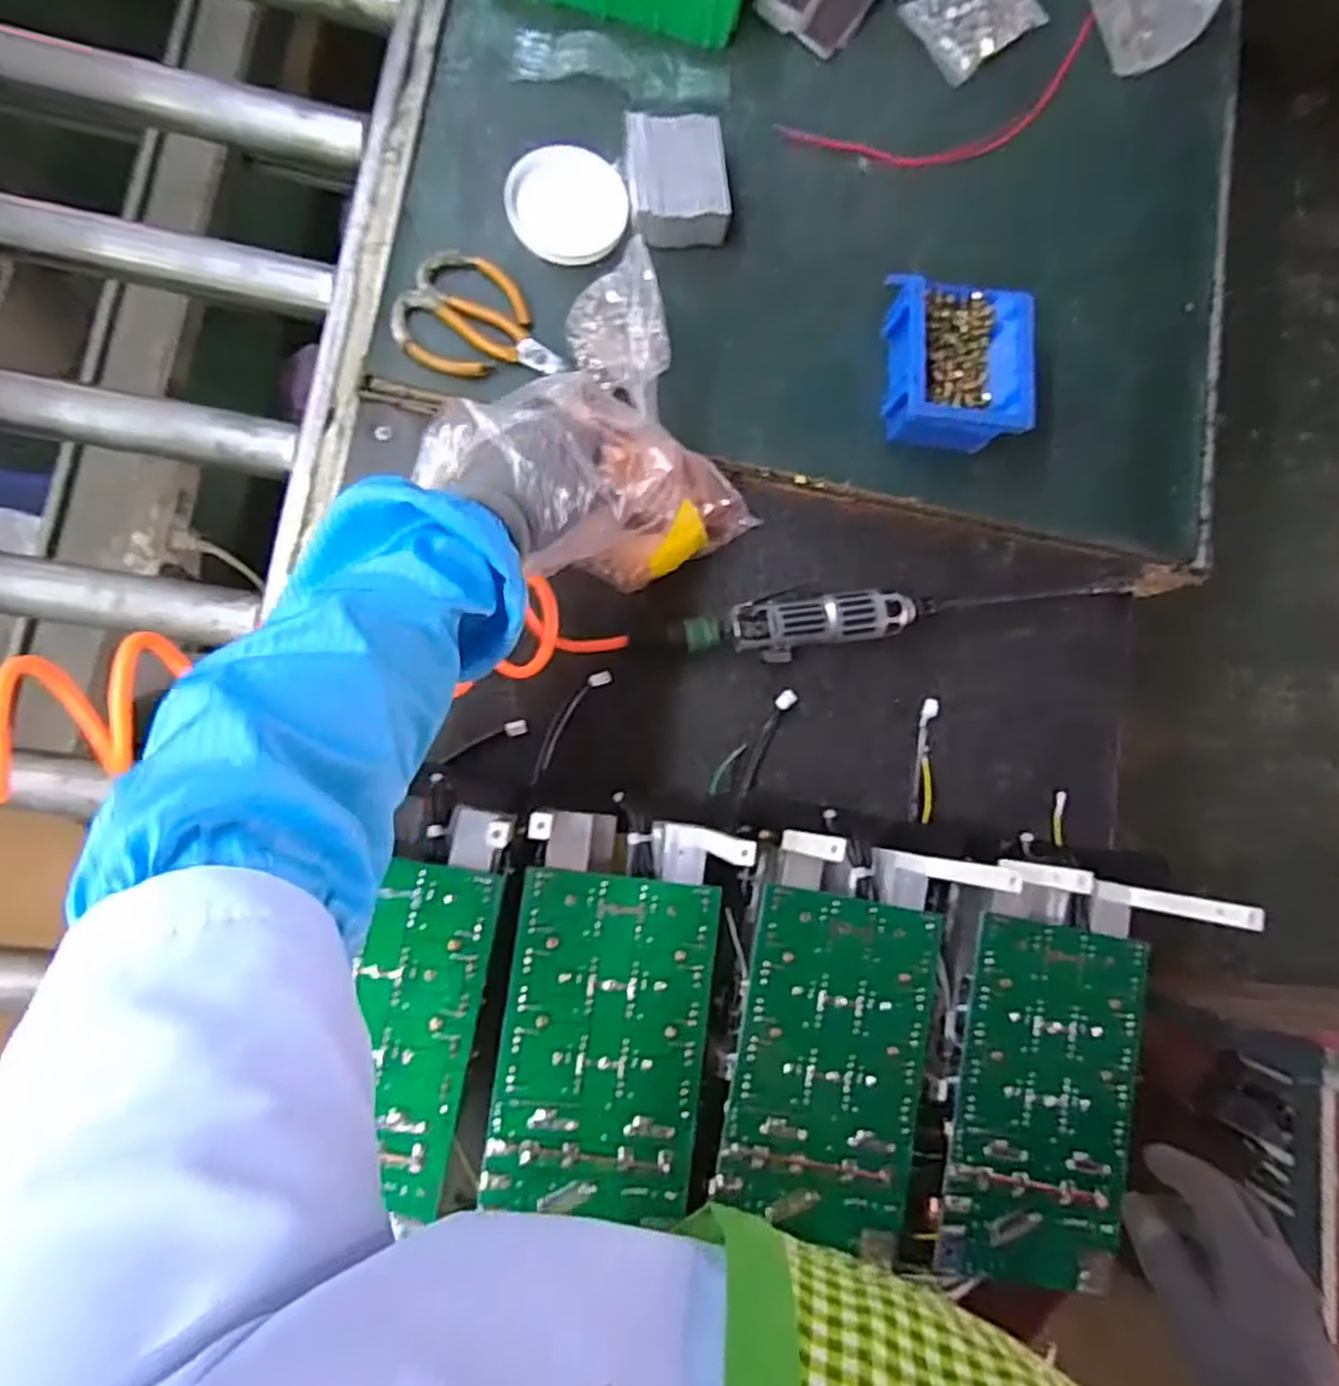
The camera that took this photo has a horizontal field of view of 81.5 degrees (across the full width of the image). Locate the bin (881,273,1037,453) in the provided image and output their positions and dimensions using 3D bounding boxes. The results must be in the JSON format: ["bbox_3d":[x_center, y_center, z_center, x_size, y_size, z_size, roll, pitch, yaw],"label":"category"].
[{"bbox_3d":[0.241,-0.285,0.667,0.119,0.068,0.144,3,84,-7],"label":"bin"}]

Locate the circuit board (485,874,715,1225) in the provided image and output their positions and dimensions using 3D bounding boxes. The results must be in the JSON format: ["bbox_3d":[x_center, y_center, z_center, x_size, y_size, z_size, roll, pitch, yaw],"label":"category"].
[{"bbox_3d":[-0.040,0.213,0.476,0.124,0.013,0.193,8,83,-7],"label":"circuit board"}]

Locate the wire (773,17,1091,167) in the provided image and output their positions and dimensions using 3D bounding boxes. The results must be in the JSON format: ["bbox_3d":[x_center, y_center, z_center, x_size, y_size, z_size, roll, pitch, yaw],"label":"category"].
[{"bbox_3d":[0.275,-0.549,0.735,0.350,0.008,0.090,-25,87,-7],"label":"wire"}]

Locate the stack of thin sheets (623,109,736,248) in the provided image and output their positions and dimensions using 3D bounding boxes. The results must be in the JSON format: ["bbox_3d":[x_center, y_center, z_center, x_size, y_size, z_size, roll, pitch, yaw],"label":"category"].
[{"bbox_3d":[0.007,-0.433,0.657,0.083,0.042,0.098,-5,85,-8],"label":"stack of thin sheets"}]

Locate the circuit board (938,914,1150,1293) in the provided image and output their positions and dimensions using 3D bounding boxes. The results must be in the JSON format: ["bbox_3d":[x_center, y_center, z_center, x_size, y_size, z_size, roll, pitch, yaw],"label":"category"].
[{"bbox_3d":[0.247,0.266,0.509,0.118,0.013,0.219,12,83,-6],"label":"circuit board"}]

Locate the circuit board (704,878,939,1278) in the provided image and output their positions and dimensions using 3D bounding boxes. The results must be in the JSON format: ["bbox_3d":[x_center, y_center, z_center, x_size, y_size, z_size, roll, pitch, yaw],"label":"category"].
[{"bbox_3d":[0.103,0.238,0.495,0.123,0.010,0.206,13,83,-6],"label":"circuit board"}]

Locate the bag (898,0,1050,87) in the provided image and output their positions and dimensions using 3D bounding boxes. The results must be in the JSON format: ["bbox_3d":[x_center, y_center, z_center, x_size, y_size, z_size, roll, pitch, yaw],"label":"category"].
[{"bbox_3d":[0.293,-0.647,0.740,0.134,0.018,0.085,-39,90,-10],"label":"bag"}]

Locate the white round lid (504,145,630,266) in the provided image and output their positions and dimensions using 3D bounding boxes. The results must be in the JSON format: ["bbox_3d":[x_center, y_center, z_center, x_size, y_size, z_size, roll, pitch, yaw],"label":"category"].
[{"bbox_3d":[-0.086,-0.411,0.652,0.098,0.009,0.098,1,84,-7],"label":"white round lid"}]

